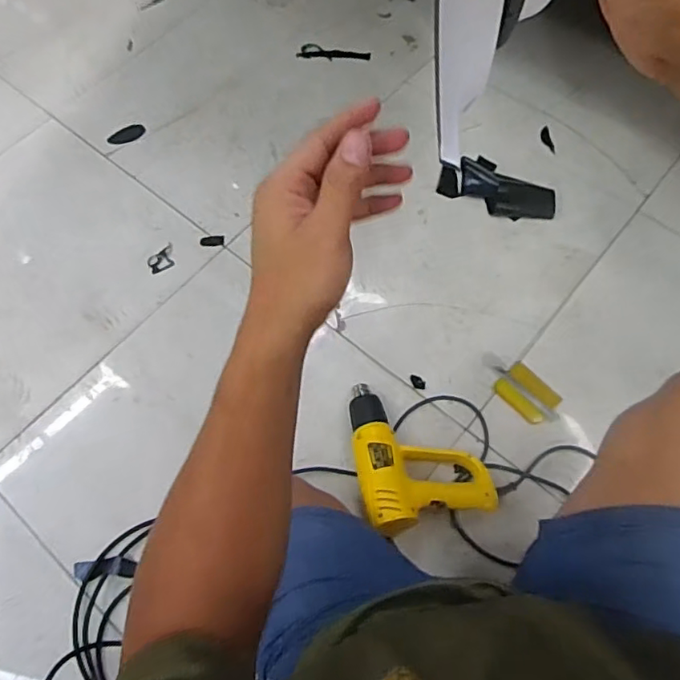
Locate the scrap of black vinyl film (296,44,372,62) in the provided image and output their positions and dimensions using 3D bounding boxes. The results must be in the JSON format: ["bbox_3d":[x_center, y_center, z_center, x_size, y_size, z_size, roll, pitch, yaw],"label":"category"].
[{"bbox_3d":[-0.013,-0.705,1.383,0.180,0.014,0.043,11,66,8],"label":"scrap of black vinyl film"}]

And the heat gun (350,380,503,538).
[{"bbox_3d":[0.113,0.174,0.921,0.186,0.080,0.256,-13,65,-4],"label":"heat gun"}]

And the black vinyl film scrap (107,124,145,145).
[{"bbox_3d":[-0.503,-0.484,1.323,0.087,0.011,0.052,-35,68,-14],"label":"black vinyl film scrap"}]

